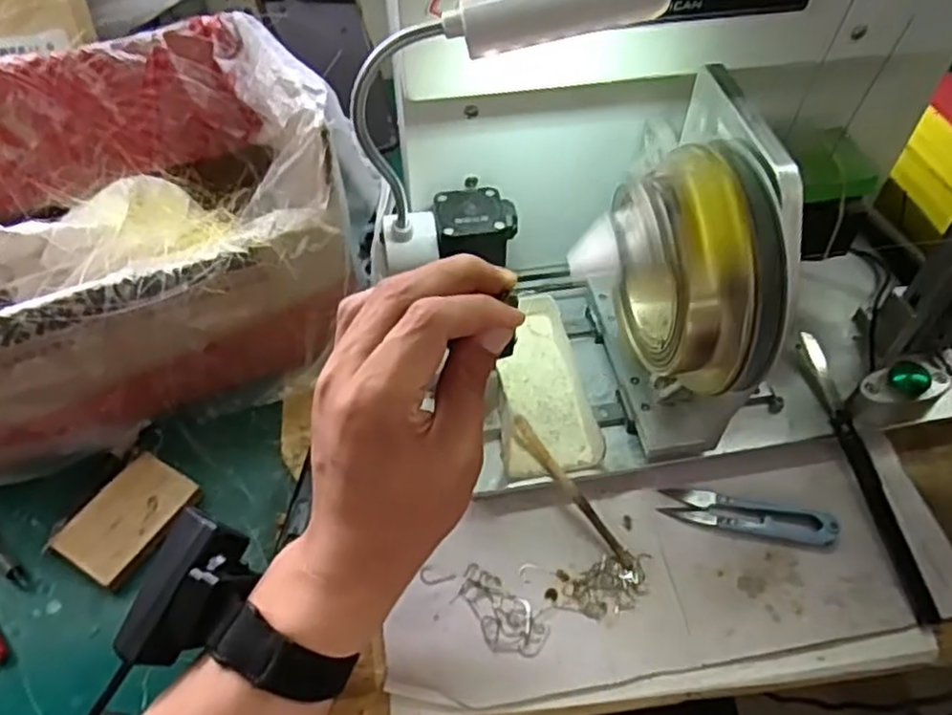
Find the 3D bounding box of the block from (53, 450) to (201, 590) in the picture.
[{"bbox_3d":[-0.203,0.096,0.423,0.054,0.015,0.072,26,56,18],"label":"block"}]

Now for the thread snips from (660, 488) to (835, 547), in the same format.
[{"bbox_3d":[0.163,0.094,0.429,0.100,0.008,0.022,10,53,6],"label":"thread snips"}]

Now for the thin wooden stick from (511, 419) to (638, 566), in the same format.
[{"bbox_3d":[0.056,0.079,0.423,0.008,0.008,0.106,-33,78,-24],"label":"thin wooden stick"}]

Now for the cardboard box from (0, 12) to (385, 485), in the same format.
[{"bbox_3d":[-0.229,-0.068,0.451,0.268,0.171,0.197,-21,56,-17],"label":"cardboard box"}]

